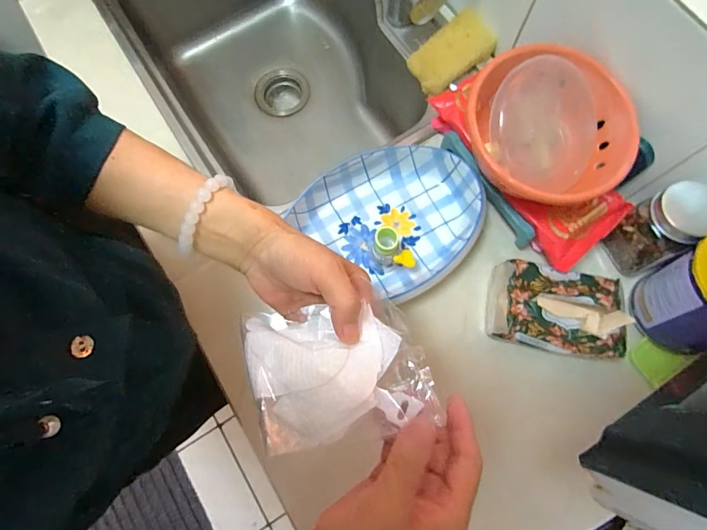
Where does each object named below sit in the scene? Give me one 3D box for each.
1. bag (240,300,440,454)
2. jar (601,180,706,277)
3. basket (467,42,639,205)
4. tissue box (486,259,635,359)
[{"bbox_3d":[-0.013,0.066,0.274,0.128,0.020,0.098,-14,67,10],"label":"bag"},{"bbox_3d":[0.342,-0.040,0.453,0.074,0.100,0.063,-40,78,-8],"label":"jar"},{"bbox_3d":[0.223,-0.150,0.443,0.156,0.077,0.170,0,75,1],"label":"basket"},{"bbox_3d":[0.226,0.044,0.452,0.133,0.067,0.100,12,76,5],"label":"tissue box"}]

